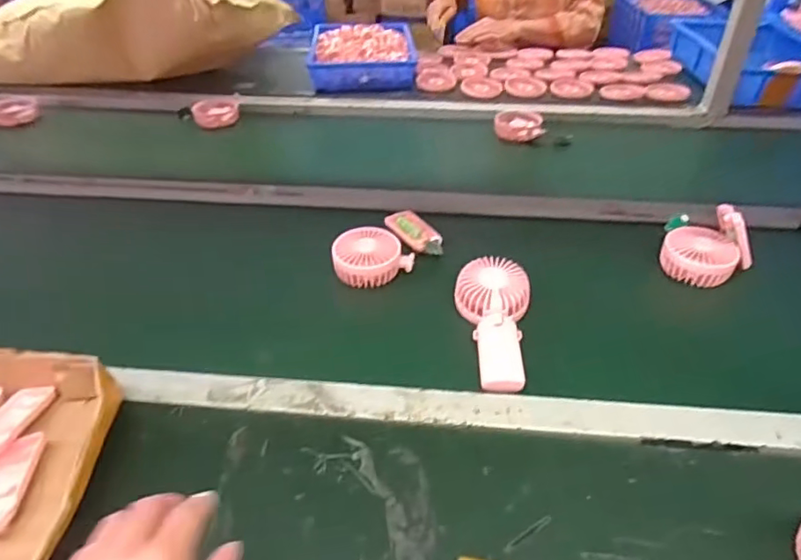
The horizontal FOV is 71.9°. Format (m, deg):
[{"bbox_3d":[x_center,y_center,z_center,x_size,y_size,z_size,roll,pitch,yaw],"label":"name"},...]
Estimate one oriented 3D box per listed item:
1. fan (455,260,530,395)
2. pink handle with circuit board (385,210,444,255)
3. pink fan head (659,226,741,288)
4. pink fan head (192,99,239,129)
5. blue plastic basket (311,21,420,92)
[{"bbox_3d":[0.111,0.050,0.637,0.083,0.033,0.177,0,53,-1],"label":"fan"},{"bbox_3d":[0.023,-0.072,0.791,0.050,0.018,0.115,-21,44,-25],"label":"pink handle with circuit board"},{"bbox_3d":[0.393,-0.033,0.723,0.091,0.039,0.087,7,61,5],"label":"pink fan head"},{"bbox_3d":[-0.377,-0.341,1.131,0.089,0.039,0.086,-10,40,-11],"label":"pink fan head"},{"bbox_3d":[-0.090,-0.538,1.317,0.238,0.074,0.334,-3,39,-3],"label":"blue plastic basket"}]

